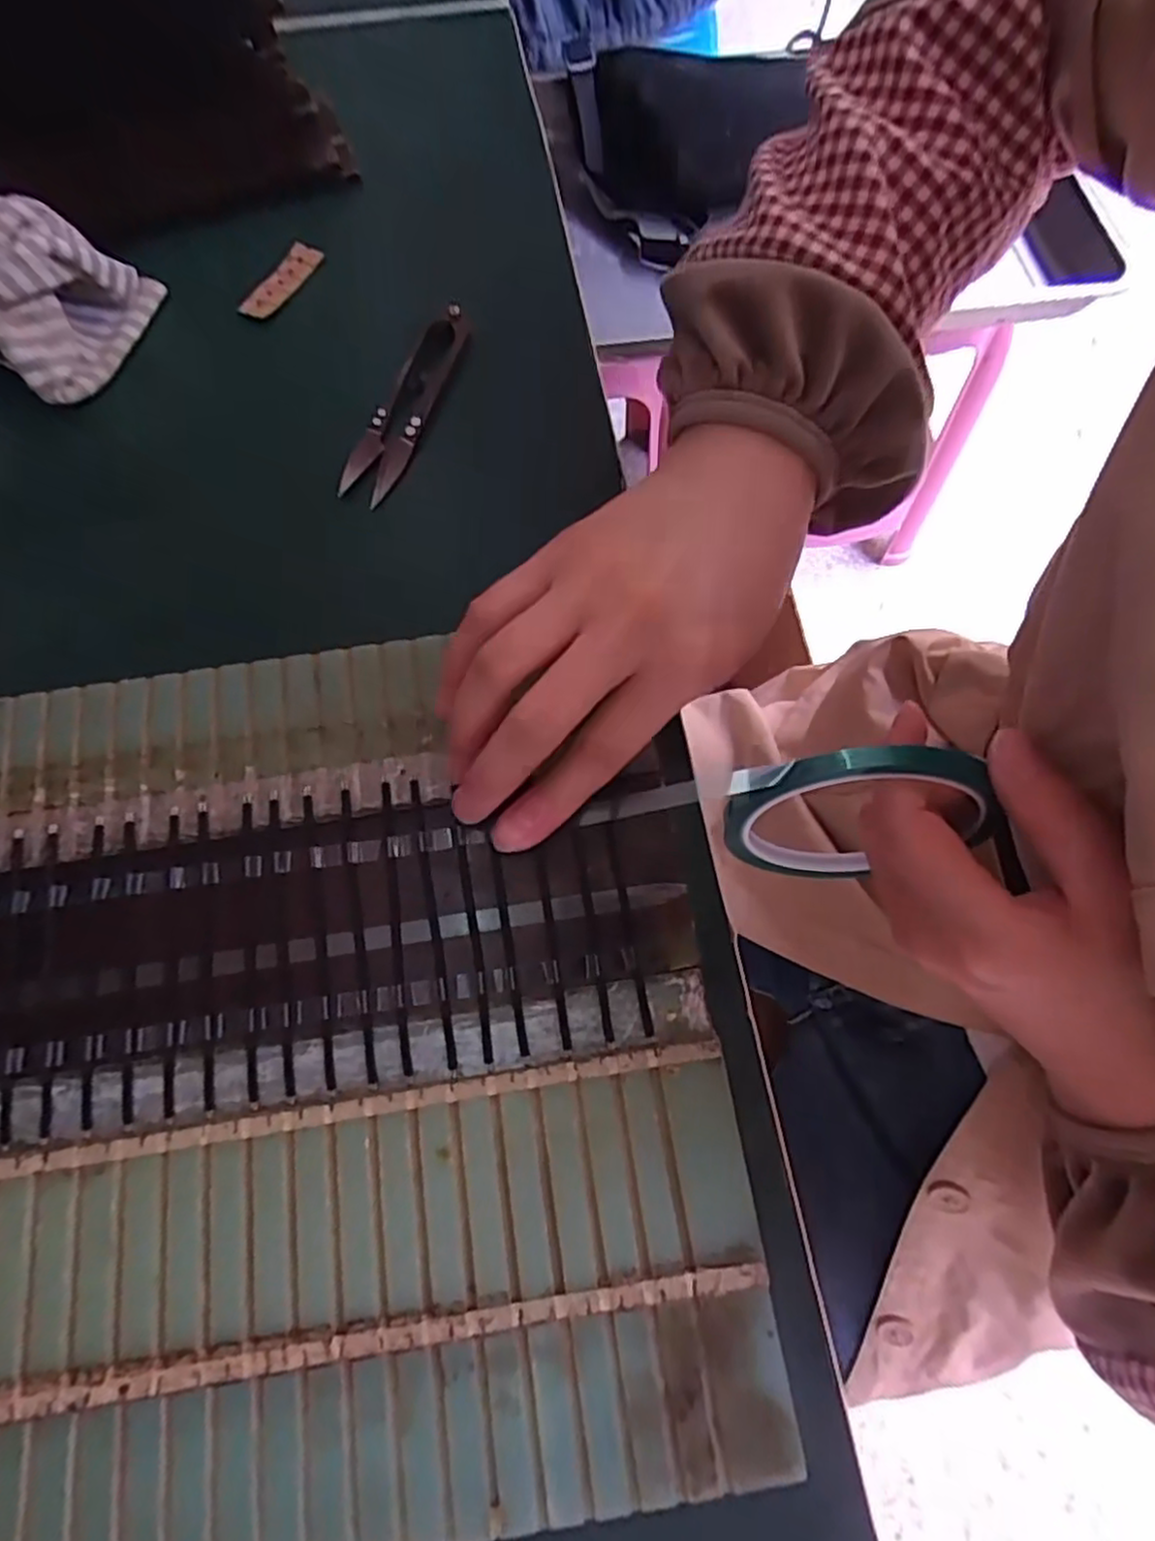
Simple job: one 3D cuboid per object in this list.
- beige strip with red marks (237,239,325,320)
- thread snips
[{"bbox_3d":[-0.137,-0.226,0.327,0.015,0.004,0.046,31,77,-5],"label":"beige strip with red marks"},{"bbox_3d":[-0.069,-0.156,0.298,0.023,0.013,0.097,25,73,7],"label":"thread snips"}]

